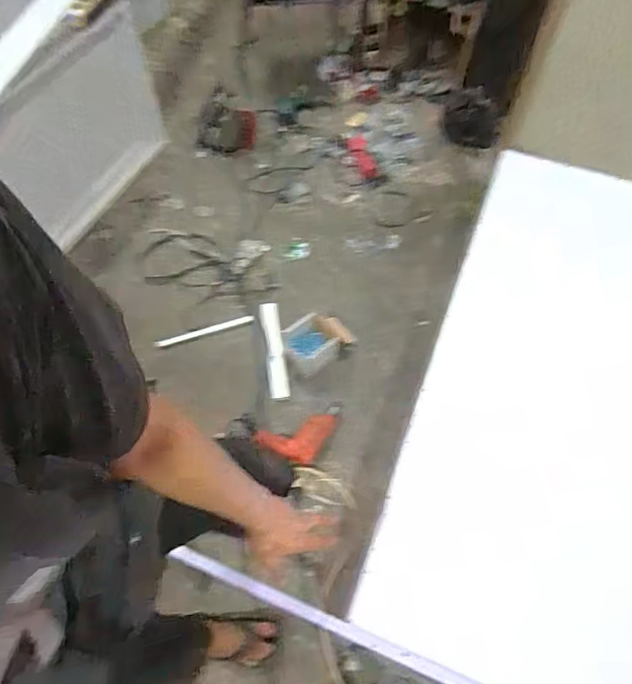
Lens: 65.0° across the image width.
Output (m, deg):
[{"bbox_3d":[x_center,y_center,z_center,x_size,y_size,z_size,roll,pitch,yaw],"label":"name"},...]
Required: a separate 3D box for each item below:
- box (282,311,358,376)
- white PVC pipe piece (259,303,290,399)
[{"bbox_3d":[0.003,0.000,1.532,0.212,0.085,0.160,-27,65,-17],"label":"box"},{"bbox_3d":[-0.129,0.021,1.531,0.063,0.045,0.354,-6,60,-6],"label":"white PVC pipe piece"}]

